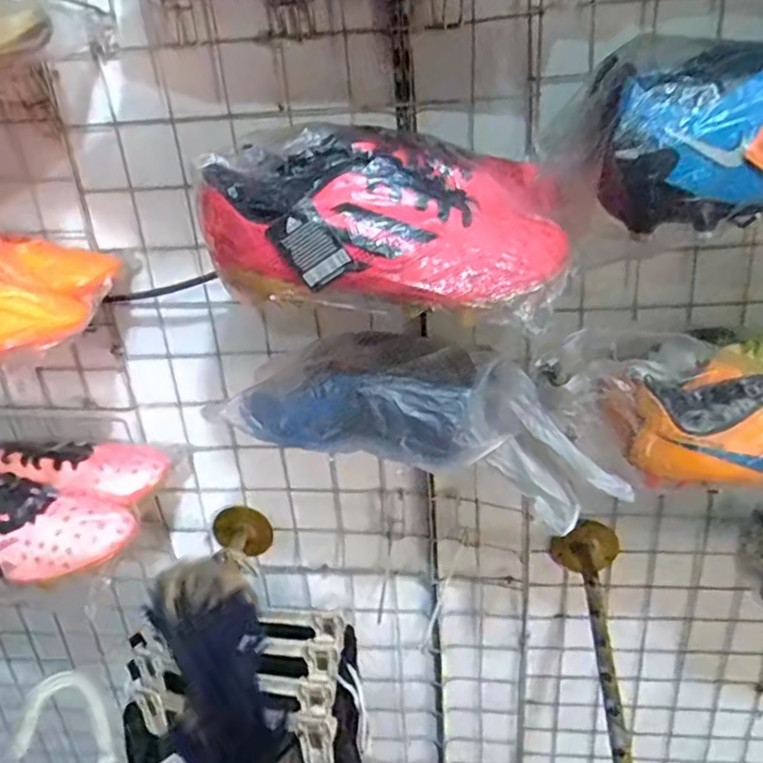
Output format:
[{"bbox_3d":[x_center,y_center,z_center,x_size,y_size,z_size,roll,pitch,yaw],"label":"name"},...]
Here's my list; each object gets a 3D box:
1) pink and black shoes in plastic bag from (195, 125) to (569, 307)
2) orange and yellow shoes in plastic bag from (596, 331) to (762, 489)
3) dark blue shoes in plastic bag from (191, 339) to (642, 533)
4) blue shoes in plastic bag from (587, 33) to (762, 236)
[{"bbox_3d":[0.008,-0.127,0.460,0.230,0.102,0.143,5,27,20],"label":"pink and black shoes in plastic bag"},{"bbox_3d":[0.293,0.015,0.512,0.220,0.087,0.139,3,26,16],"label":"orange and yellow shoes in plastic bag"},{"bbox_3d":[0.037,0.021,0.540,0.311,0.112,0.091,13,27,3],"label":"dark blue shoes in plastic bag"},{"bbox_3d":[0.263,-0.160,0.403,0.237,0.108,0.095,1,26,11],"label":"blue shoes in plastic bag"}]

